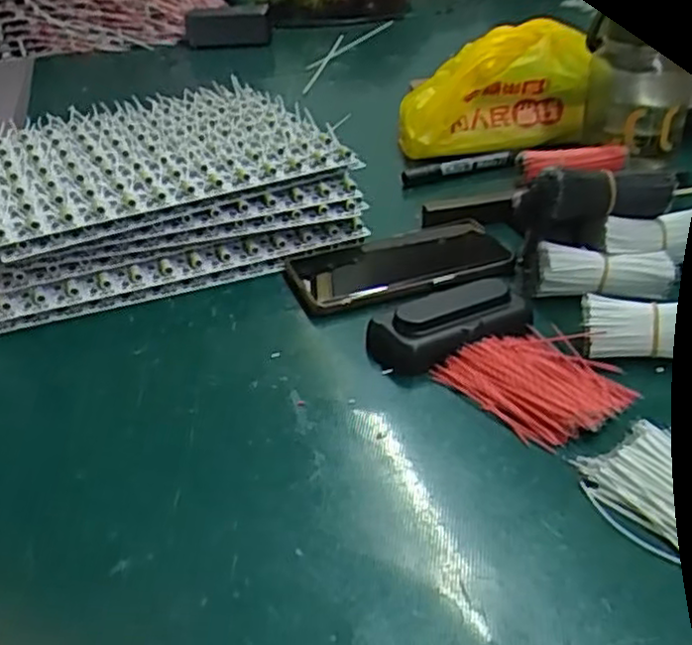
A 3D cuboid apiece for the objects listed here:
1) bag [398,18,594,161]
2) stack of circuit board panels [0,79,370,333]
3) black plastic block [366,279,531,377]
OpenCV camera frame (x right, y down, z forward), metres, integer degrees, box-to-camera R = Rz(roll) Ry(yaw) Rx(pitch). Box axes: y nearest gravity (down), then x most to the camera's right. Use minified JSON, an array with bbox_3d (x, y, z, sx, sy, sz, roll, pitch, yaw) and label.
[{"bbox_3d":[0.142,-0.218,0.695,0.174,0.116,0.095,0,34,3],"label":"bag"},{"bbox_3d":[-0.171,-0.124,0.640,0.299,0.069,0.302,-16,37,-19],"label":"stack of circuit board panels"},{"bbox_3d":[0.069,-0.001,0.462,0.105,0.030,0.040,-15,36,-17],"label":"black plastic block"}]

